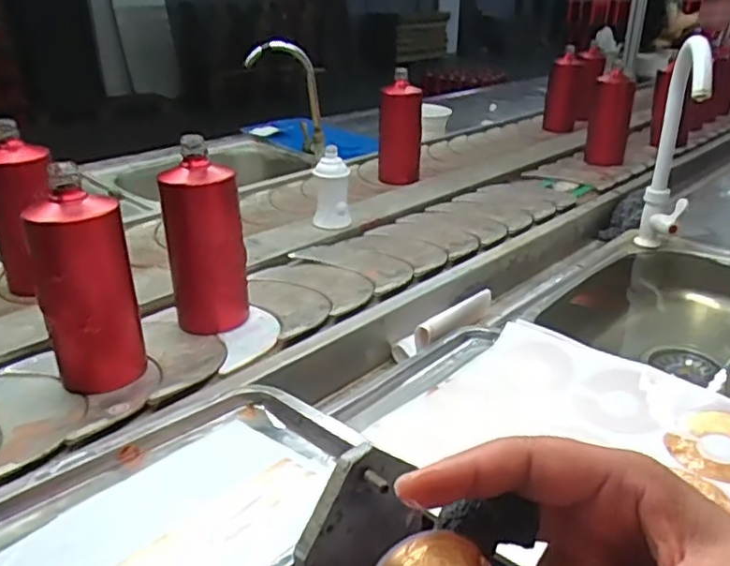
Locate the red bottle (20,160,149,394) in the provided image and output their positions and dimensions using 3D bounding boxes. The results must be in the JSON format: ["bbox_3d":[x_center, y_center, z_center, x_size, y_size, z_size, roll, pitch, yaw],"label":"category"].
[{"bbox_3d":[-0.262,0.006,0.602,0.061,0.213,0.077,17,34,25],"label":"red bottle"}]

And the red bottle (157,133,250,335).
[{"bbox_3d":[-0.179,-0.042,0.717,0.082,0.219,0.067,-6,31,-14],"label":"red bottle"}]

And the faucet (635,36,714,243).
[{"bbox_3d":[0.428,-0.172,0.879,0.059,0.310,0.161,14,32,21],"label":"faucet"}]

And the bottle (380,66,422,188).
[{"bbox_3d":[0.073,-0.316,1.295,0.083,0.213,0.085,1,30,-1],"label":"bottle"}]

